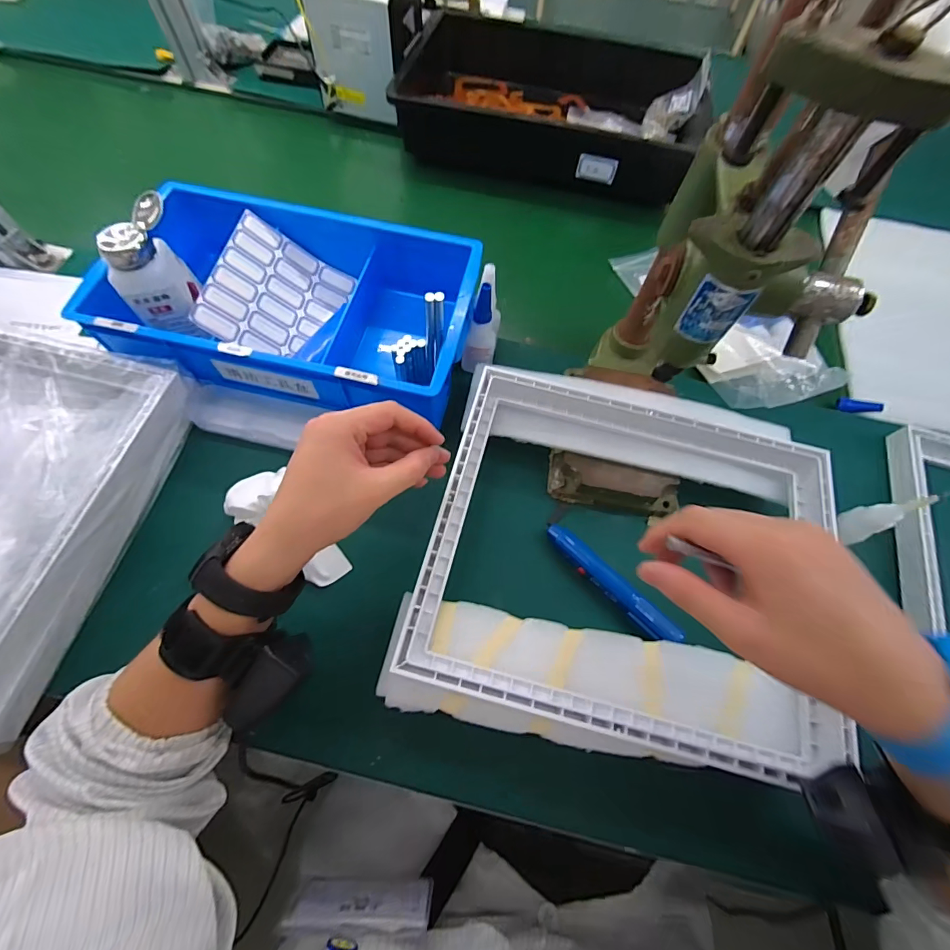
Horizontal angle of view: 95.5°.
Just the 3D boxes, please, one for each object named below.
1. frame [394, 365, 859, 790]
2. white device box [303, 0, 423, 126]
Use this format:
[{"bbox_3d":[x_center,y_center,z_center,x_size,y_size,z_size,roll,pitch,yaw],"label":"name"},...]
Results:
[{"bbox_3d":[0.133,0.058,0.360,0.327,0.035,0.282,14,66,3],"label":"frame"},{"bbox_3d":[-0.153,-0.624,0.620,0.125,0.133,0.127,17,66,4],"label":"white device box"}]

